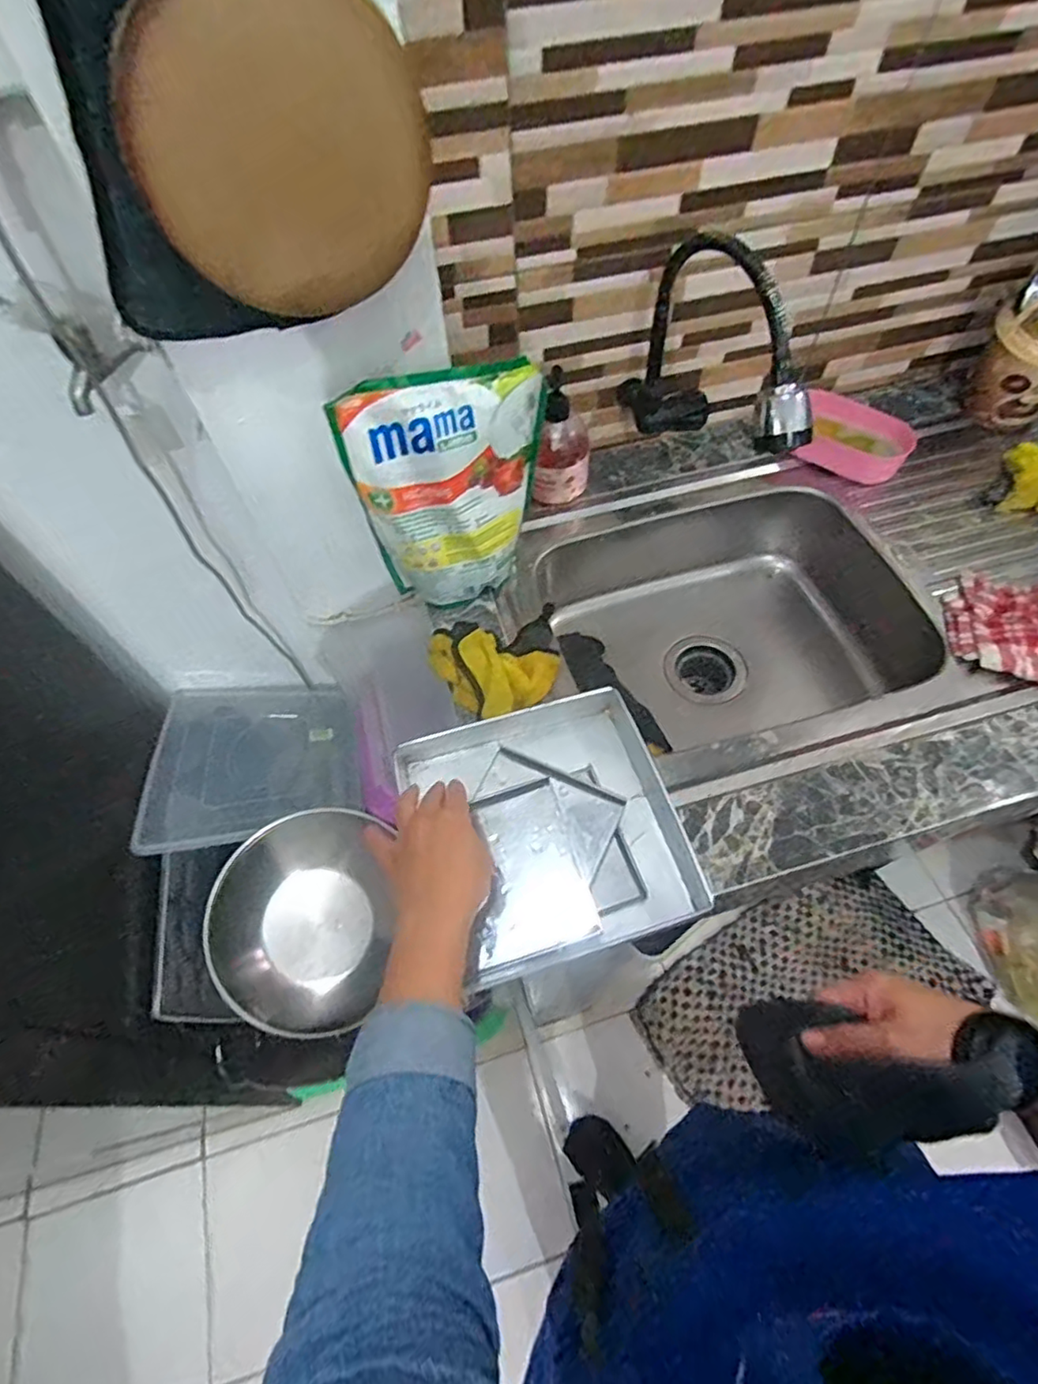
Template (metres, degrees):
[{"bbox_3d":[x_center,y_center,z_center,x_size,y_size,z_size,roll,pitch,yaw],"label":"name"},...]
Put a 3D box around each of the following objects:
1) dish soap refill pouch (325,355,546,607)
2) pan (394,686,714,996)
[{"bbox_3d":[-0.064,-0.199,0.648,0.199,0.227,0.076,-11,59,-4],"label":"dish soap refill pouch"},{"bbox_3d":[0.030,0.120,0.582,0.228,0.045,0.231,-17,59,-8],"label":"pan"}]

